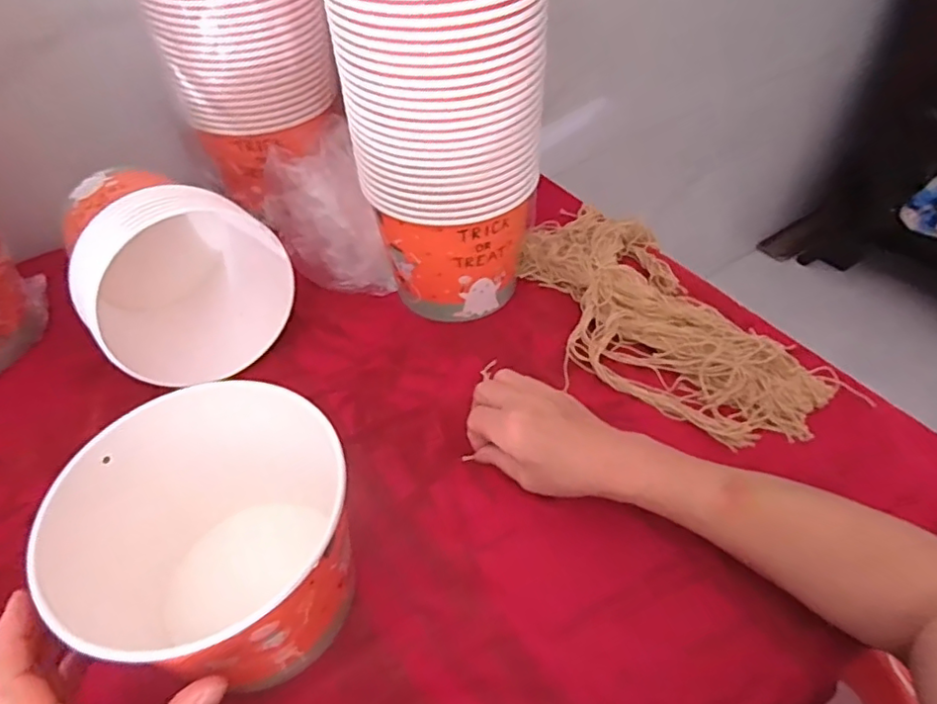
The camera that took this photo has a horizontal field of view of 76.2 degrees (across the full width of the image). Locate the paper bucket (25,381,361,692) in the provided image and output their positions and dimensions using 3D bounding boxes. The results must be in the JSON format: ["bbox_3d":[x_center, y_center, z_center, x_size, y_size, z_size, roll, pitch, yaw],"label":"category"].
[{"bbox_3d":[-0.150,0.128,0.386,0.160,0.147,0.143,13,49,15],"label":"paper bucket"}]

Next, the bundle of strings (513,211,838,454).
[{"bbox_3d":[0.174,-0.045,0.585,0.175,0.031,0.340,-22,50,-16],"label":"bundle of strings"}]

